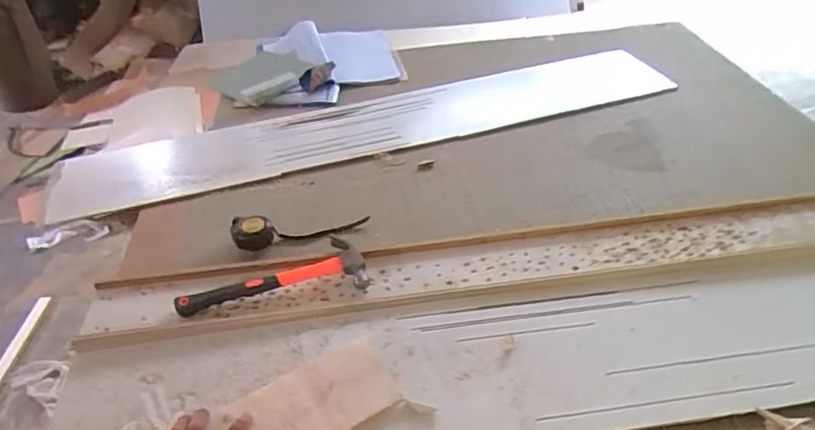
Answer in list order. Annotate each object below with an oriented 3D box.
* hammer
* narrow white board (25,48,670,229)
[{"bbox_3d":[-0.195,0.093,0.817,0.267,0.037,0.098,-10,42,-6],"label":"hammer"},{"bbox_3d":[-0.073,-0.194,1.186,1.279,0.027,0.222,-13,43,-10],"label":"narrow white board"}]

